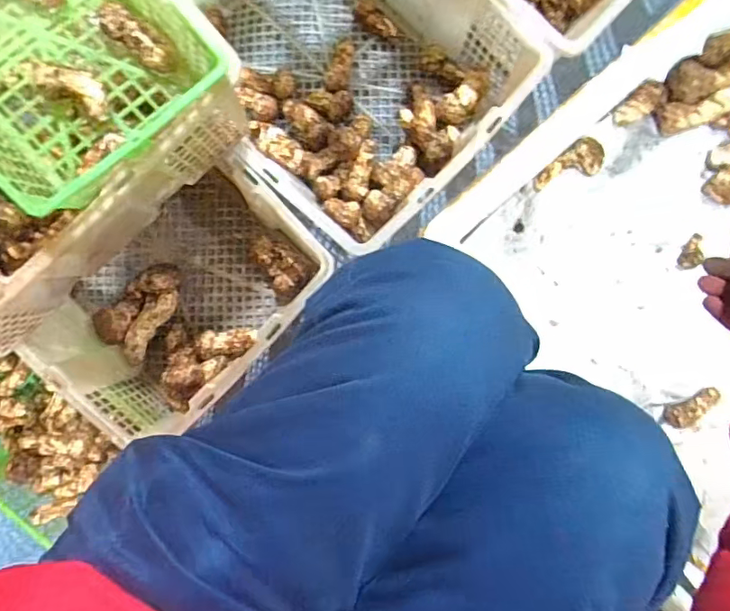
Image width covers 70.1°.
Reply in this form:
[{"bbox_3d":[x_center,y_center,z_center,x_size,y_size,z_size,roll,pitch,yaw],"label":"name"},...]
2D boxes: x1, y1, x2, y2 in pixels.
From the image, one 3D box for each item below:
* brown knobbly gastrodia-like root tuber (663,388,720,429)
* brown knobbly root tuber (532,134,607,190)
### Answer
[{"bbox_3d":[0.426,0.133,0.677,0.070,0.028,0.025,-41,92,22],"label":"brown knobbly gastrodia-like root tuber"},{"bbox_3d":[0.267,-0.188,0.685,0.091,0.025,0.047,-16,89,3],"label":"brown knobbly root tuber"}]

